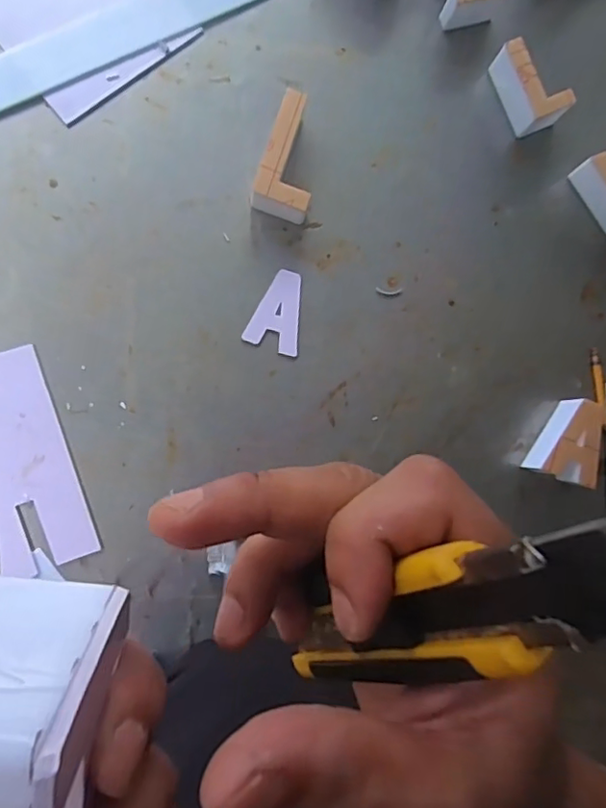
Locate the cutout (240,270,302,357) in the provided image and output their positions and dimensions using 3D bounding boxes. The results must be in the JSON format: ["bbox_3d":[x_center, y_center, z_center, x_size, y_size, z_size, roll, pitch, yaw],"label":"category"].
[{"bbox_3d":[-0.021,-0.095,0.580,0.054,0.004,0.082,19,84,-6],"label":"cutout"}]

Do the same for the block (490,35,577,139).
[{"bbox_3d":[0.239,-0.335,0.603,0.051,0.052,0.087,-26,90,-8],"label":"block"}]

